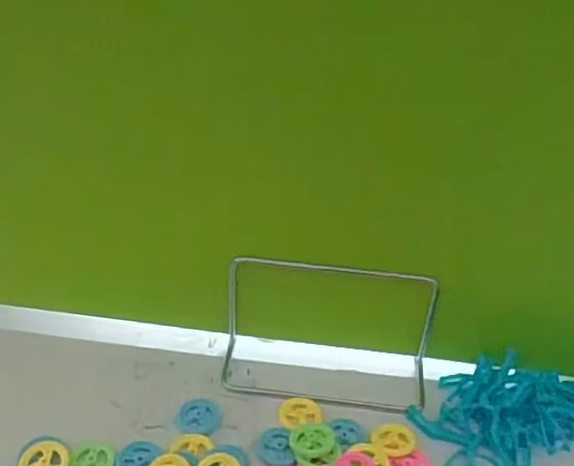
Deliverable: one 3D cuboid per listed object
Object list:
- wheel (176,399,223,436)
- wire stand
[{"bbox_3d":[-0.060,0.125,0.455,0.030,0.004,0.030,2,36,-2],"label":"wheel"},{"bbox_3d":[0.030,0.071,0.469,0.150,0.085,0.053,4,35,4],"label":"wire stand"}]

